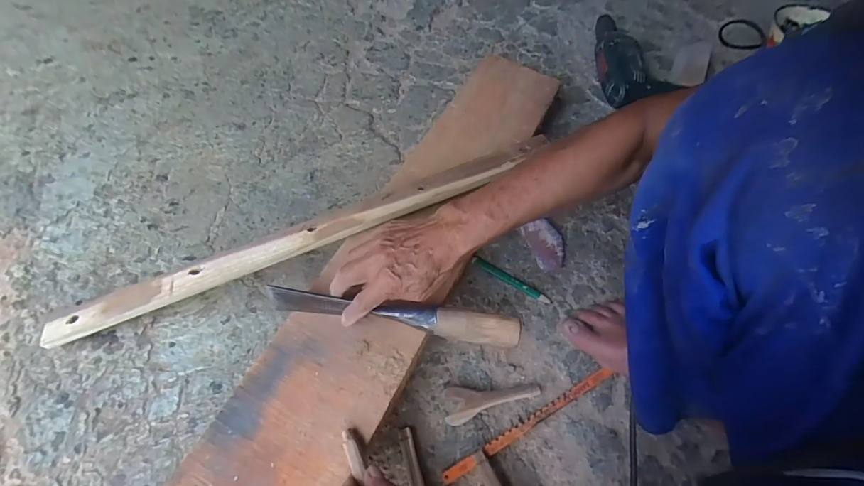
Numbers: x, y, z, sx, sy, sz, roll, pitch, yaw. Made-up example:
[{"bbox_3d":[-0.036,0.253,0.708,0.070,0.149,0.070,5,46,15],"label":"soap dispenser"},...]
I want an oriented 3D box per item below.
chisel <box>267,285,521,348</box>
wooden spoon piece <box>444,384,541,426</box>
[{"bbox_3d":[-0.042,0.081,0.445,0.275,0.033,0.032,7,63,3],"label":"chisel"},{"bbox_3d":[0.076,0.193,0.481,0.120,0.026,0.040,-2,59,-6],"label":"wooden spoon piece"}]

